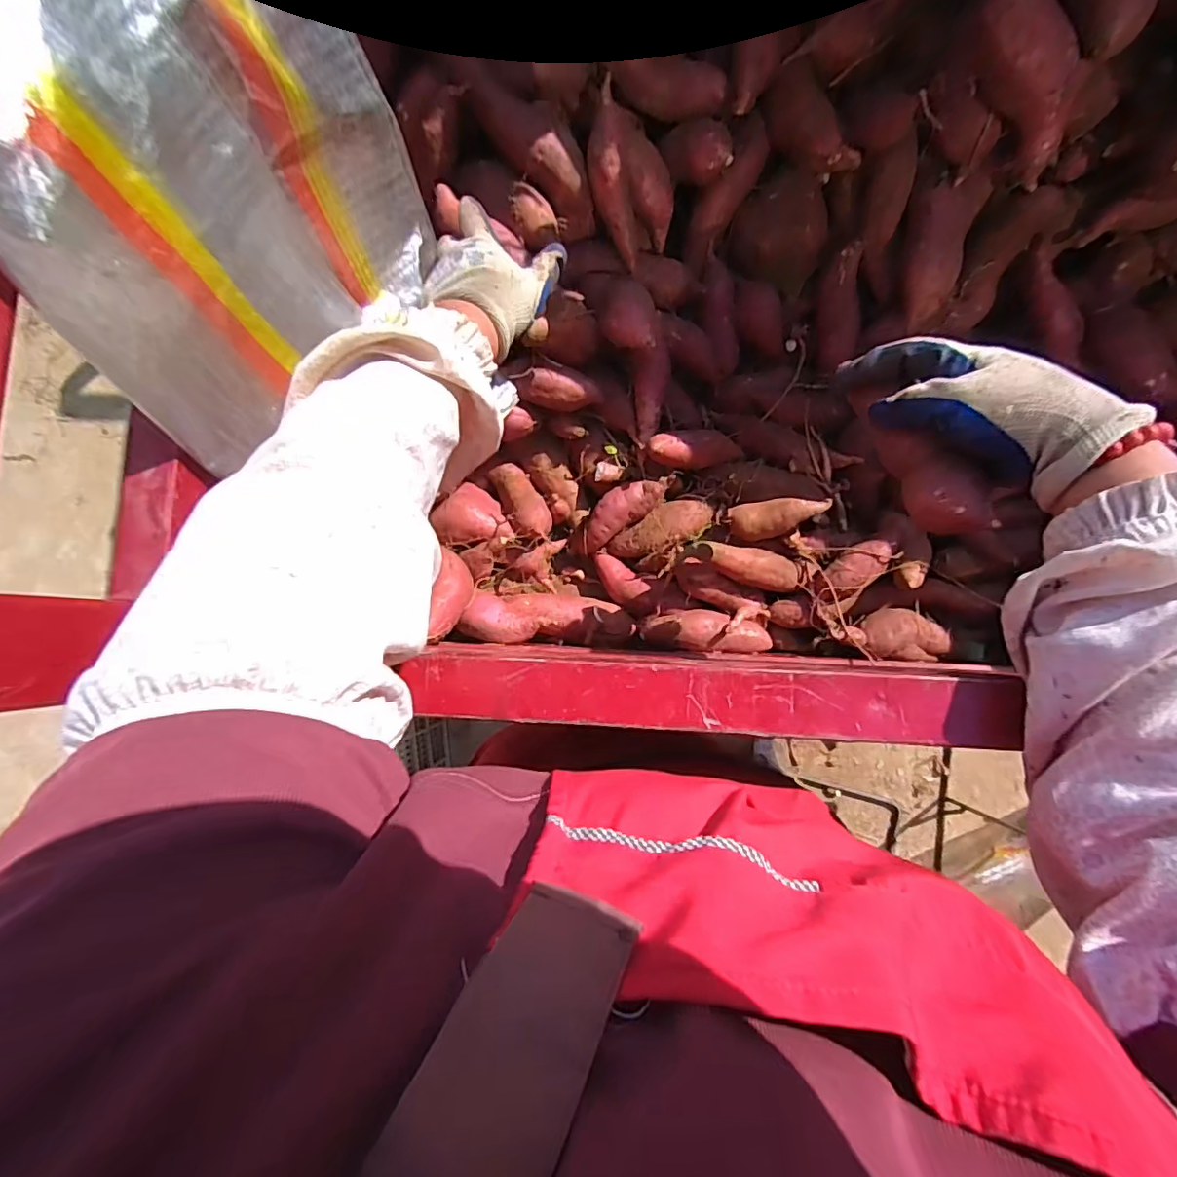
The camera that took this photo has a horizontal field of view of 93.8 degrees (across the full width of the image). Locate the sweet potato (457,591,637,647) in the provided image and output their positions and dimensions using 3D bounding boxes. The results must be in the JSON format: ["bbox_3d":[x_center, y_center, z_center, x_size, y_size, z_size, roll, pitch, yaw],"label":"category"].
[{"bbox_3d":[-0.043,0.034,0.621,0.190,0.068,0.055,4,86,-17],"label":"sweet potato"}]

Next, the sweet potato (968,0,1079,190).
[{"bbox_3d":[0.367,-0.424,0.459,0.048,0.058,0.164,-44,119,1],"label":"sweet potato"}]

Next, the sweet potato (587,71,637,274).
[{"bbox_3d":[0.024,-0.398,0.539,0.041,0.036,0.145,-10,121,5],"label":"sweet potato"}]

